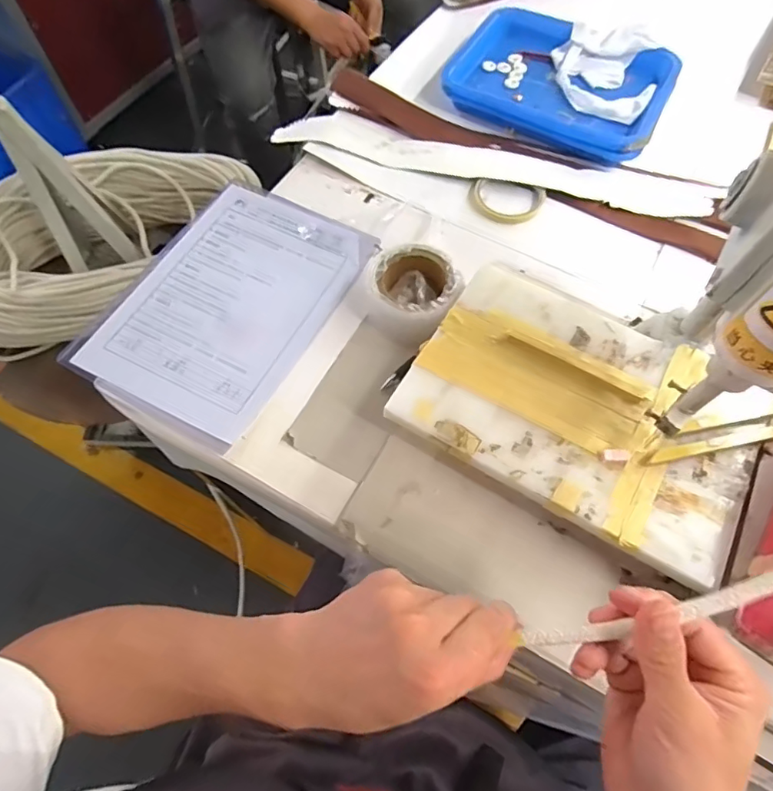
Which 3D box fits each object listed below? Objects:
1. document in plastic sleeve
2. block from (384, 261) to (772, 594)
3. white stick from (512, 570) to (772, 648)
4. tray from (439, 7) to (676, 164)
[{"bbox_3d":[-0.174,-0.110,0.583,0.212,0.011,0.307,28,66,10],"label":"document in plastic sleeve"},{"bbox_3d":[0.177,0.005,0.467,0.293,0.020,0.202,28,67,15],"label":"block"},{"bbox_3d":[0.156,0.104,0.263,0.176,0.007,0.016,-23,62,13],"label":"white stick"},{"bbox_3d":[0.240,-0.439,0.717,0.288,0.049,0.208,26,67,11],"label":"tray"}]

